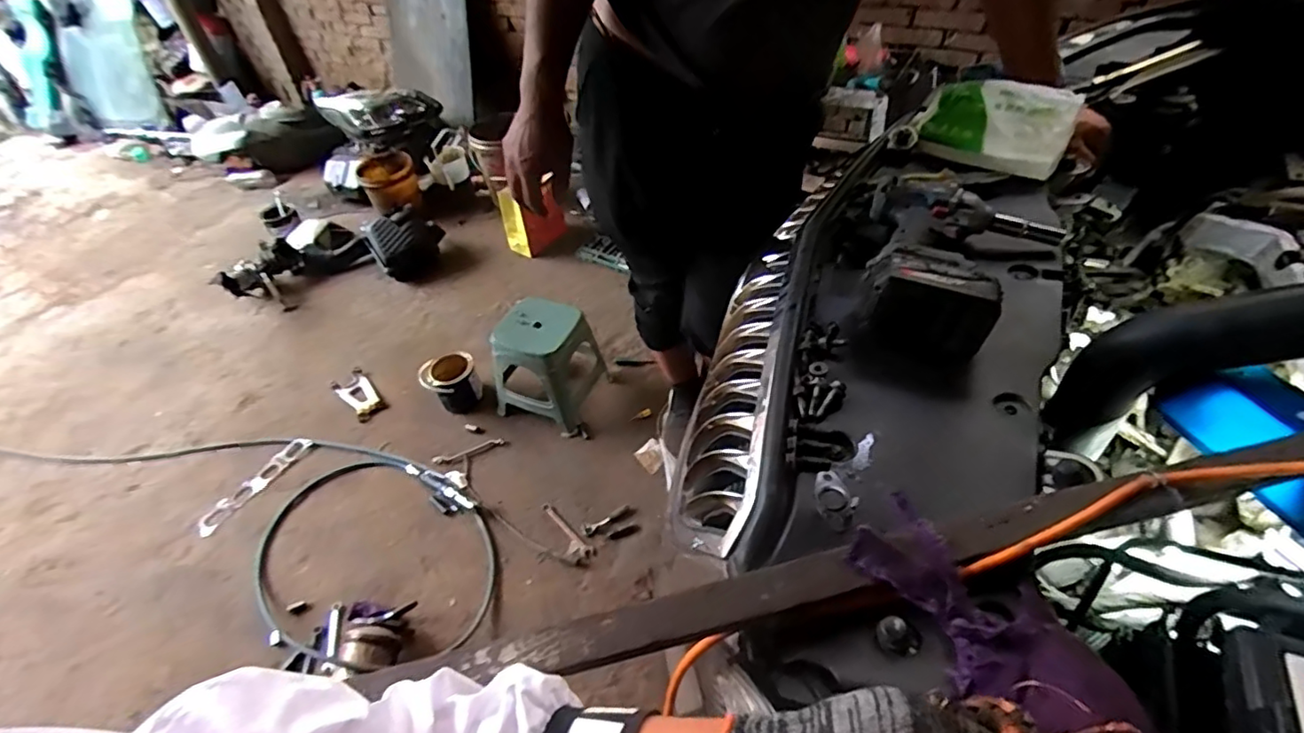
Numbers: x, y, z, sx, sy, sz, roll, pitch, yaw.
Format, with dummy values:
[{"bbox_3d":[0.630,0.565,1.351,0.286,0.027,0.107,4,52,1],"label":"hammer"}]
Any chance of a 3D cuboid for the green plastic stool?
[{"bbox_3d":[-0.347,-0.011,1.953,0.284,0.331,0.275,15,51,18],"label":"green plastic stool"}]

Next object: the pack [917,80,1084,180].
[{"bbox_3d":[0.465,-0.327,0.805,0.183,0.083,0.083,22,53,23],"label":"pack"}]

